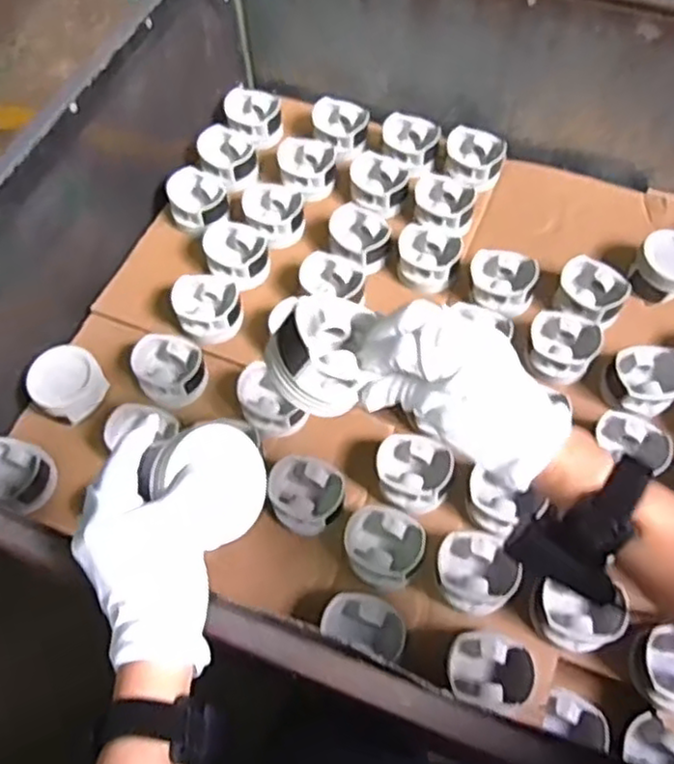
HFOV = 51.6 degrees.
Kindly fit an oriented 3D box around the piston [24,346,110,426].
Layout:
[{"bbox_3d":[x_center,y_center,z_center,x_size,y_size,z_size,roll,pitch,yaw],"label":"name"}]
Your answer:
[{"bbox_3d":[-0.305,0.001,0.789,0.070,0.044,0.079,33,66,18],"label":"piston"}]

